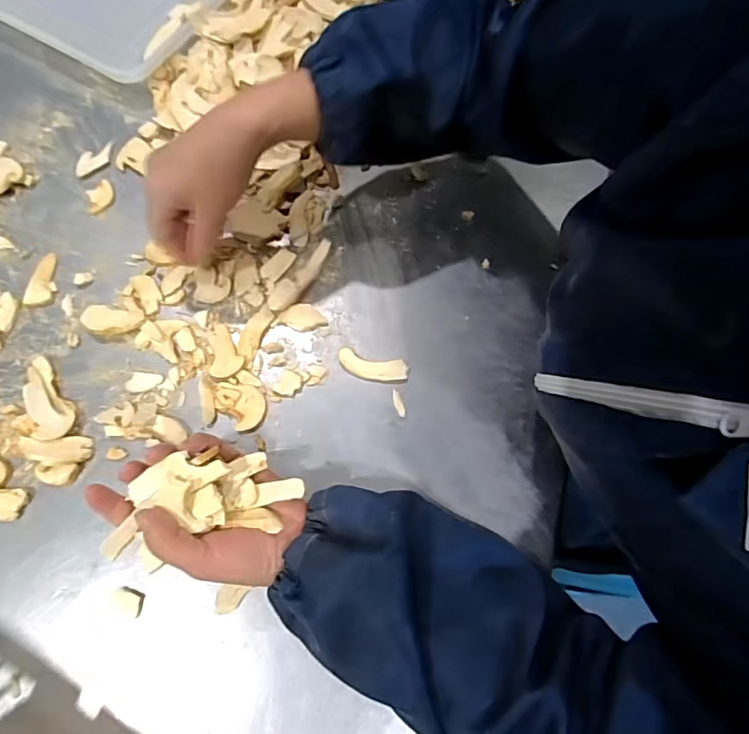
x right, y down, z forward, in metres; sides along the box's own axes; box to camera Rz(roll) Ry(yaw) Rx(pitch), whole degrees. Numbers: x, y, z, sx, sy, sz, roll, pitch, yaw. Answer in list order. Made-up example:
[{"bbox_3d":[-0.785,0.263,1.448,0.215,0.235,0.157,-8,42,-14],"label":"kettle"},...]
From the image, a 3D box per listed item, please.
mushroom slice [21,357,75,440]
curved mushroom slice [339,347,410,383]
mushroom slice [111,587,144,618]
[{"bbox_3d":[-0.257,0.025,0.386,0.026,0.018,0.069,-28,74,-12],"label":"mushroom slice"},{"bbox_3d":[-0.001,0.000,0.412,0.059,0.004,0.023,12,71,2],"label":"curved mushroom slice"},{"bbox_3d":[-0.173,0.164,0.345,0.022,0.004,0.016,17,71,3],"label":"mushroom slice"}]

